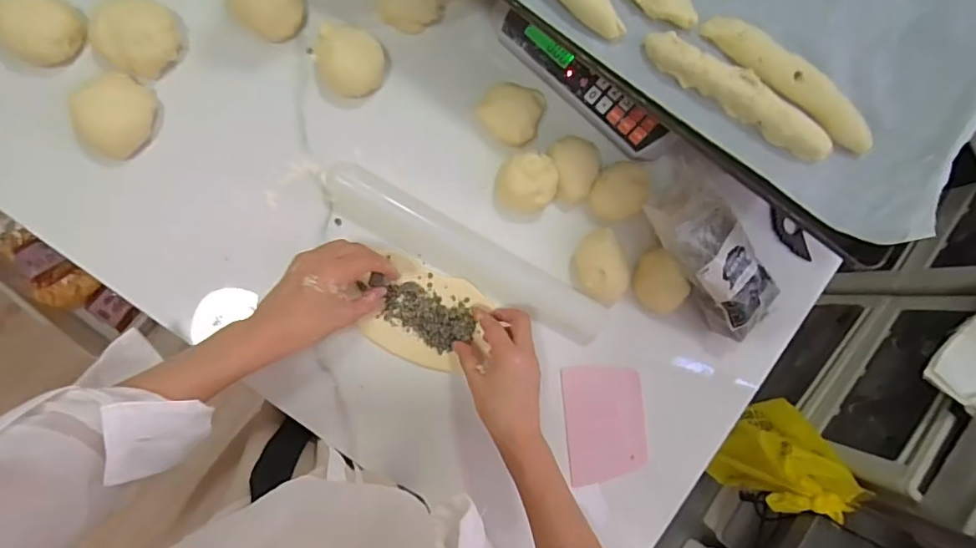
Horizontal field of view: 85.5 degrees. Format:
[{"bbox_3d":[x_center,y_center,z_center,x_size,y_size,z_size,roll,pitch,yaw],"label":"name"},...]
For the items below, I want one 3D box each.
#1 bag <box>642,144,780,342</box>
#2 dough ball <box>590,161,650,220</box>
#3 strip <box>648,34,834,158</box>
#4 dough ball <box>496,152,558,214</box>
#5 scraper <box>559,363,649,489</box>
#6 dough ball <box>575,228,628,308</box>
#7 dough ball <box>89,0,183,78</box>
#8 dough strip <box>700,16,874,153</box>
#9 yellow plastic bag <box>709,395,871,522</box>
[{"bbox_3d":[0.230,-0.026,0.541,0.088,0.052,0.221,-40,111,-6],"label":"bag"},{"bbox_3d":[0.143,-0.089,0.564,0.060,0.044,0.065,26,83,-9],"label":"dough ball"},{"bbox_3d":[0.234,-0.163,0.487,0.198,0.026,0.028,28,83,-9],"label":"strip"},{"bbox_3d":[0.039,-0.092,0.543,0.059,0.043,0.056,0,88,-11],"label":"dough ball"},{"bbox_3d":[0.130,0.160,0.577,0.092,0.009,0.121,-4,87,-15],"label":"scraper"},{"bbox_3d":[0.122,-0.006,0.564,0.051,0.029,0.079,-12,91,-11],"label":"dough ball"},{"bbox_3d":[-0.326,-0.222,0.486,0.066,0.032,0.069,0,88,-11],"label":"dough ball"},{"bbox_3d":[0.288,-0.180,0.495,0.193,0.026,0.027,33,83,-8],"label":"dough strip"},{"bbox_3d":[0.647,0.383,1.136,0.226,0.295,0.139,-28,94,-10],"label":"yellow plastic bag"}]

